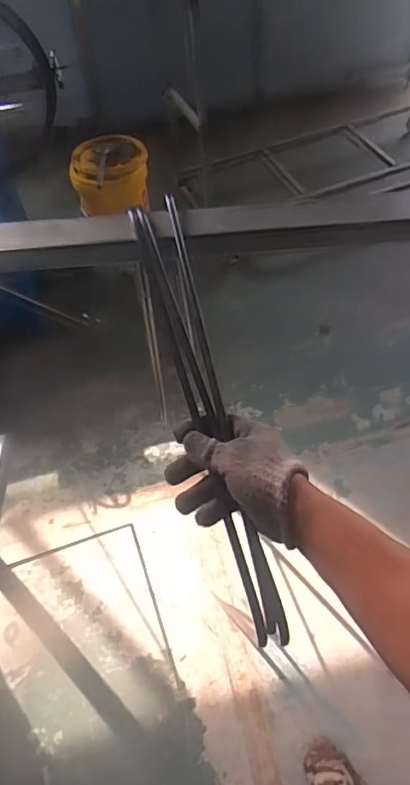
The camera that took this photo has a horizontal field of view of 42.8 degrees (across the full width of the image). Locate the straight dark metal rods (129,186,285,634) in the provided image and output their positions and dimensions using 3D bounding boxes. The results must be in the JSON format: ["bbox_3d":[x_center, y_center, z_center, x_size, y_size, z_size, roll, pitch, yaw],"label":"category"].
[{"bbox_3d":[0.001,0.005,0.566,0.052,0.041,0.502,-13,72,-9],"label":"straight dark metal rods"}]

